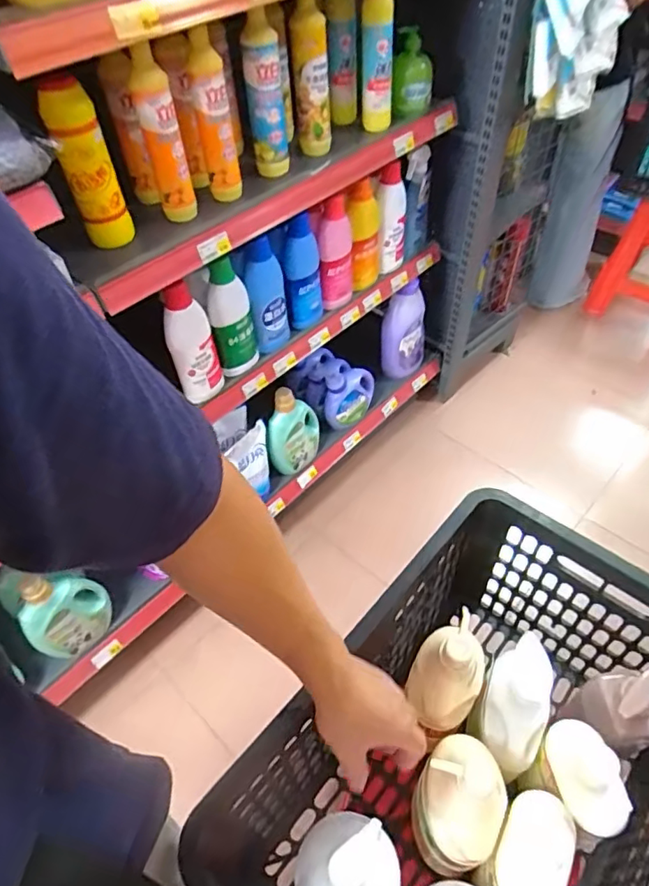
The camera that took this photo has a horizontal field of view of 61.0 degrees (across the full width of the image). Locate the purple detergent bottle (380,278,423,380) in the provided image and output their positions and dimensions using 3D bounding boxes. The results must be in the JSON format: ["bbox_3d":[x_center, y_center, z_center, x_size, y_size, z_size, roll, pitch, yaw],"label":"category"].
[{"bbox_3d":[0.217,-0.302,1.521,0.118,0.289,0.074,6,50,8],"label":"purple detergent bottle"}]

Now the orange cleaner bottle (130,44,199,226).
[{"bbox_3d":[-0.241,-0.449,0.824,0.056,0.229,0.080,-14,50,-8],"label":"orange cleaner bottle"}]

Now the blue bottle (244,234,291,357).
[{"bbox_3d":[-0.118,-0.291,1.112,0.095,0.257,0.063,-26,53,-17],"label":"blue bottle"}]

